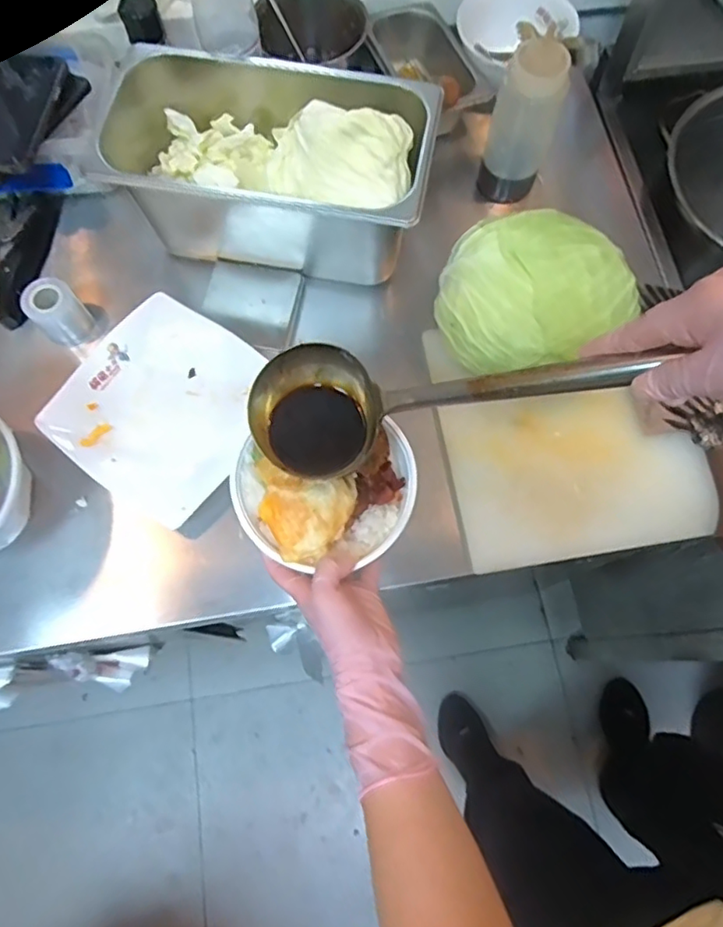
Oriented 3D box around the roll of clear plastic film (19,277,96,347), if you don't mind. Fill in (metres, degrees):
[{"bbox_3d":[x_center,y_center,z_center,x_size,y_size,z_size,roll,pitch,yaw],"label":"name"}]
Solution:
[{"bbox_3d":[-0.327,-0.162,0.648,0.054,0.075,0.045,-43,77,-13],"label":"roll of clear plastic film"}]

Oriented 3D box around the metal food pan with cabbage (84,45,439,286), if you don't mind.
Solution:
[{"bbox_3d":[-0.090,-0.319,0.628,0.319,0.144,0.190,12,72,3],"label":"metal food pan with cabbage"}]

